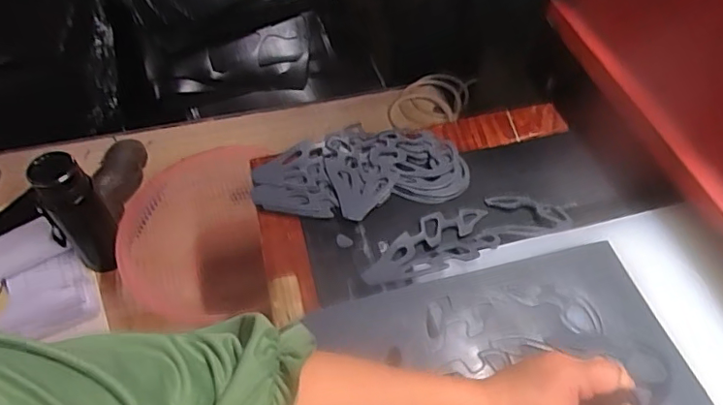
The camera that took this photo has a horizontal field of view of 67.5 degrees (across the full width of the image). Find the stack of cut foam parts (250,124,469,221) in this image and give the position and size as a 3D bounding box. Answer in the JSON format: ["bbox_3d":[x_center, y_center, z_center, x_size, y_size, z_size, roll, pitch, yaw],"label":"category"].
[{"bbox_3d":[-0.005,-0.042,0.672,0.252,0.019,0.141,-14,54,-12],"label":"stack of cut foam parts"}]

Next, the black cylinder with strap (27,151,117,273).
[{"bbox_3d":[-0.417,0.027,0.818,0.064,0.206,0.072,38,61,25],"label":"black cylinder with strap"}]

